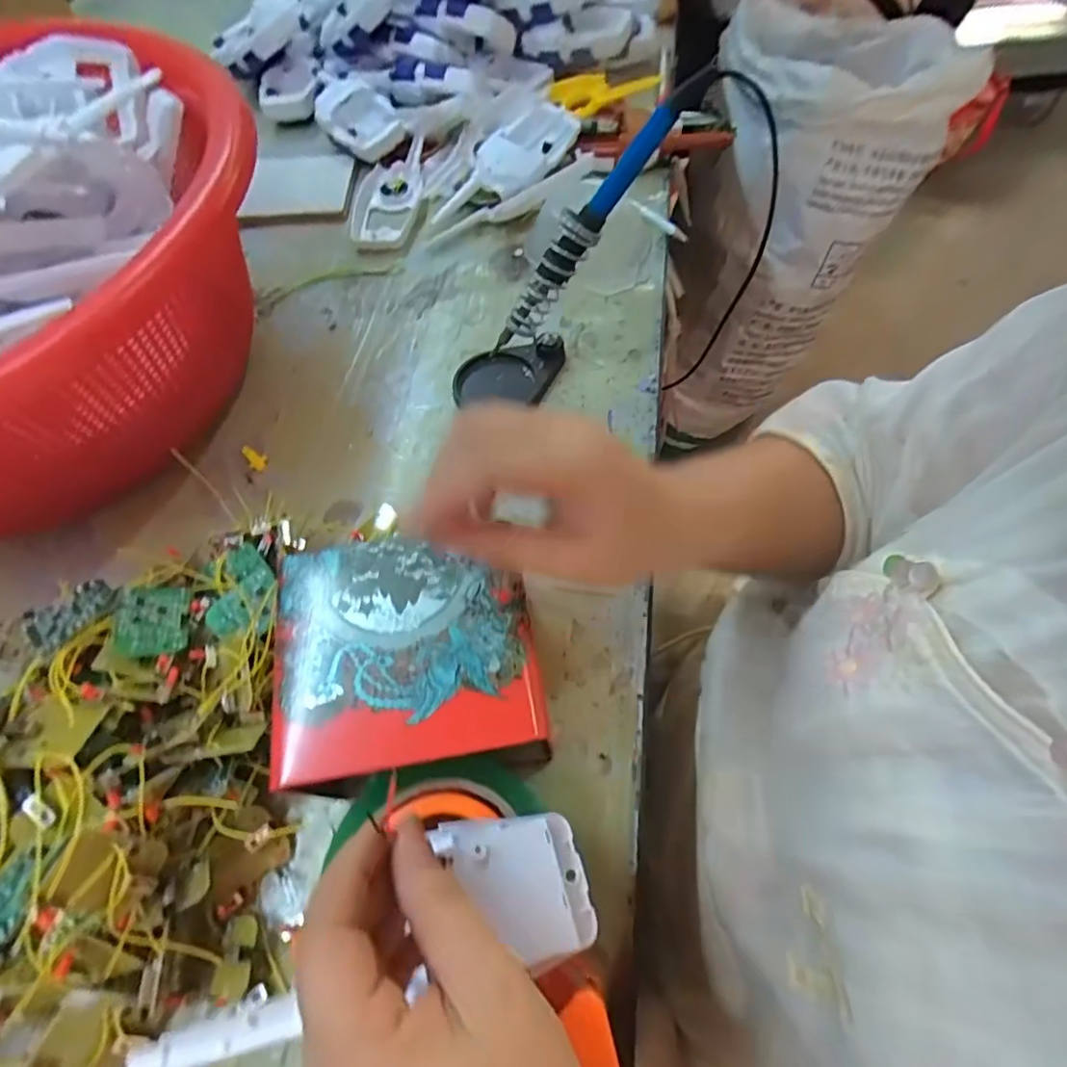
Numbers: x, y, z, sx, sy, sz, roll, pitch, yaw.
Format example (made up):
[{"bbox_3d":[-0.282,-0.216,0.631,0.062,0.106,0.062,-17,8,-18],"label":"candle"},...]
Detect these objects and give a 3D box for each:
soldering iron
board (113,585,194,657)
[{"bbox_3d":[0.025,-0.187,0.372,0.023,0.176,0.018,3,53,-41],"label":"soldering iron"},{"bbox_3d":[-0.206,0.046,0.314,0.033,0.004,0.042,6,48,-31],"label":"board"}]

